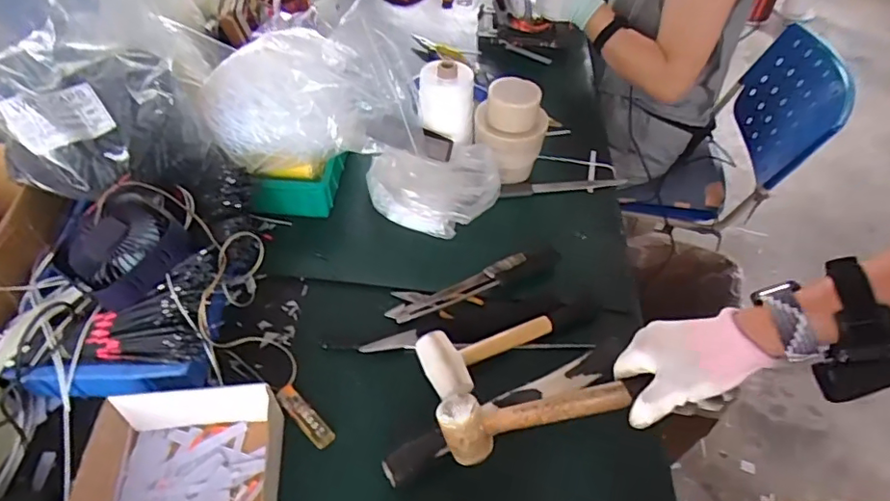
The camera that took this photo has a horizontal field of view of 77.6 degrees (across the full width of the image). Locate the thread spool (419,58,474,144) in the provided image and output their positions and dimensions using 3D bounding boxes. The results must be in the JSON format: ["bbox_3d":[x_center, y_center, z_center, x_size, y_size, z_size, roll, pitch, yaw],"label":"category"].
[{"bbox_3d":[0.003,-0.231,0.863,0.086,0.110,0.078,-4,50,-7],"label":"thread spool"}]

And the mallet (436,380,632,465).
[{"bbox_3d":[0.084,0.155,0.524,0.174,0.039,0.052,-14,47,11],"label":"mallet"}]

